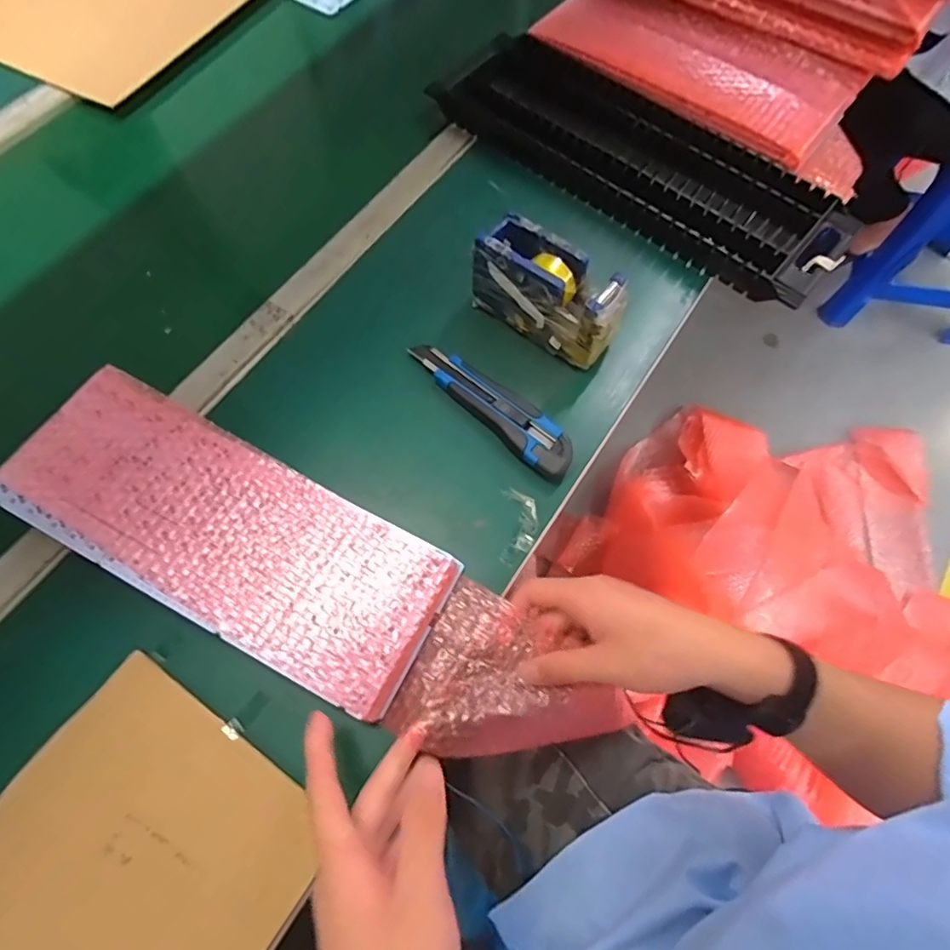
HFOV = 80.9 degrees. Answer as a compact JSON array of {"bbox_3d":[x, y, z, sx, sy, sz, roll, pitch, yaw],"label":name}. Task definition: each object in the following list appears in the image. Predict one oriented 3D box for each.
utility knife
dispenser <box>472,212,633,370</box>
[{"bbox_3d":[0.012,-0.063,0.480,0.177,0.018,0.038,41,73,17],"label":"utility knife"},{"bbox_3d":[0.064,-0.157,0.488,0.131,0.082,0.047,35,71,15],"label":"dispenser"}]

